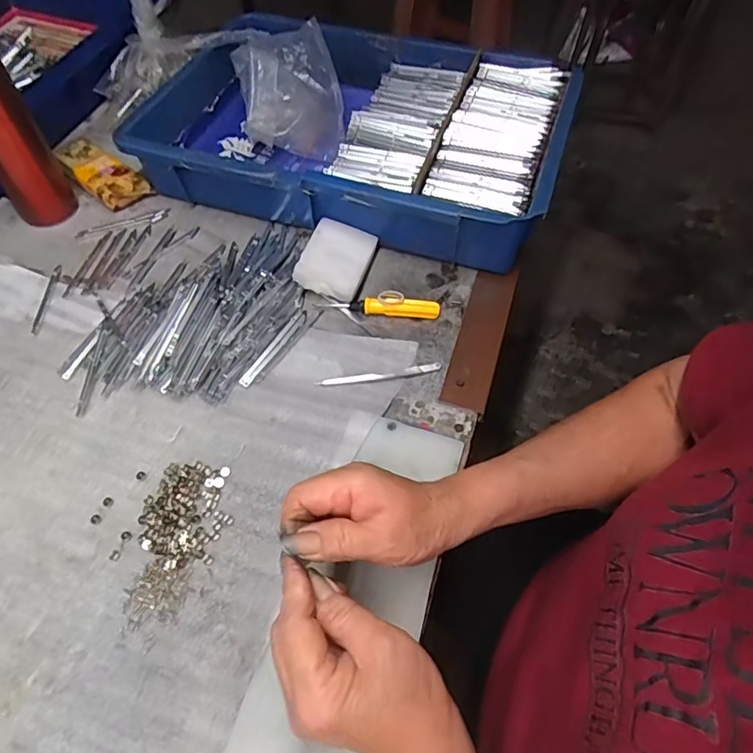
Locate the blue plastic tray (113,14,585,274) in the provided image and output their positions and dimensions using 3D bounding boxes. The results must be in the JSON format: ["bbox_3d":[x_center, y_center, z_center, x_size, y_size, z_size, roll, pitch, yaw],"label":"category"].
[{"bbox_3d":[-0.028,-0.270,0.586,0.438,0.101,0.271,16,58,9],"label":"blue plastic tray"}]

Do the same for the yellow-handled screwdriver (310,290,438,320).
[{"bbox_3d":[0.002,-0.069,0.491,0.112,0.017,0.019,6,57,3],"label":"yellow-handled screwdriver"}]

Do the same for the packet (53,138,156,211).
[{"bbox_3d":[-0.306,-0.227,0.587,0.057,0.037,0.104,-38,65,-22],"label":"packet"}]

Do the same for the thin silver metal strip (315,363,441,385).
[{"bbox_3d":[0.003,-0.001,0.455,0.108,0.004,0.011,-6,57,-6],"label":"thin silver metal strip"}]

